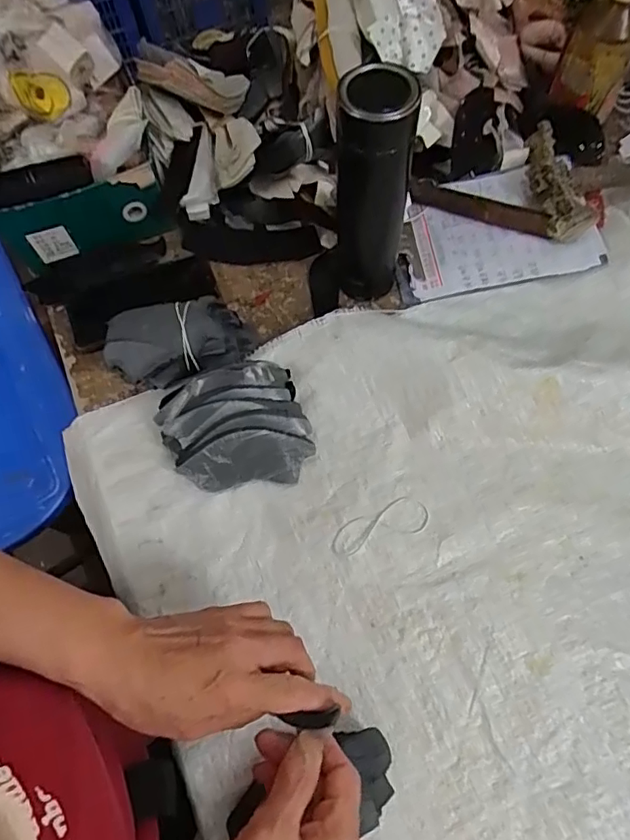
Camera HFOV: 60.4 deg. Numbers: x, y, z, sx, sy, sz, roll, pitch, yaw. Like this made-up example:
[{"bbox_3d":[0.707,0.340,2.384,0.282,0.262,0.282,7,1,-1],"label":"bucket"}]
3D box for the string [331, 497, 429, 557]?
[{"bbox_3d":[0.059,0.096,0.494,0.094,0.004,0.034,-17,67,-5],"label":"string"}]

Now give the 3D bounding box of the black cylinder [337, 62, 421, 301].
[{"bbox_3d":[0.053,-0.205,0.497,0.062,0.211,0.062,3,67,4],"label":"black cylinder"}]

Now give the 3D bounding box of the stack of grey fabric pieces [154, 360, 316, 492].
[{"bbox_3d":[-0.075,0.007,0.513,0.135,0.049,0.119,-19,67,-6],"label":"stack of grey fabric pieces"}]

